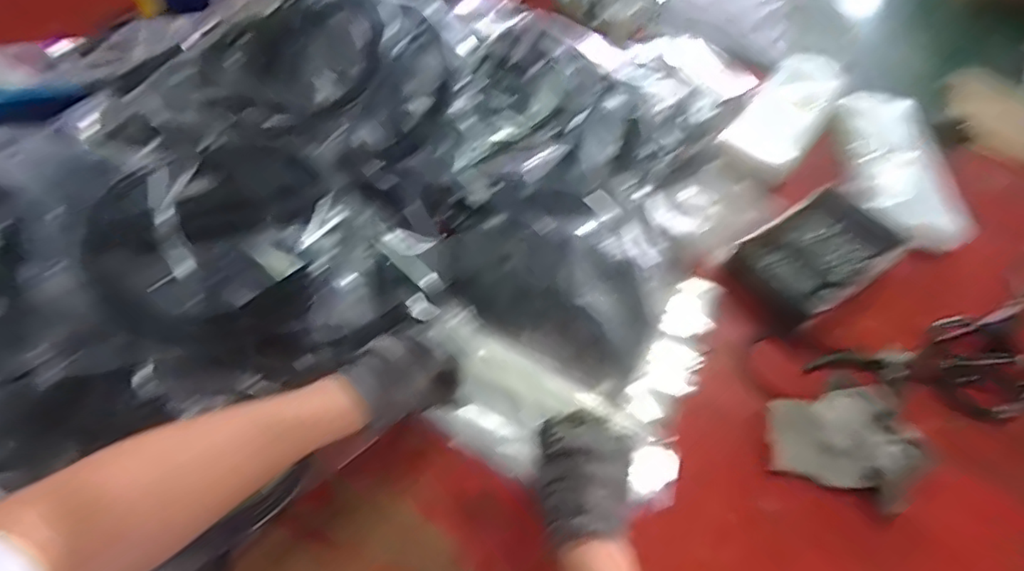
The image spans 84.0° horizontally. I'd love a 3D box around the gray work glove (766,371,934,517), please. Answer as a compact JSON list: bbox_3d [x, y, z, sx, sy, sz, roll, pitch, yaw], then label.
[{"bbox_3d":[0.343,0.148,0.581,0.149,0.014,0.133,18,55,11],"label":"gray work glove"}]

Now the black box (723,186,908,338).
[{"bbox_3d":[0.380,-0.034,0.713,0.215,0.047,0.131,-28,59,-21],"label":"black box"}]

